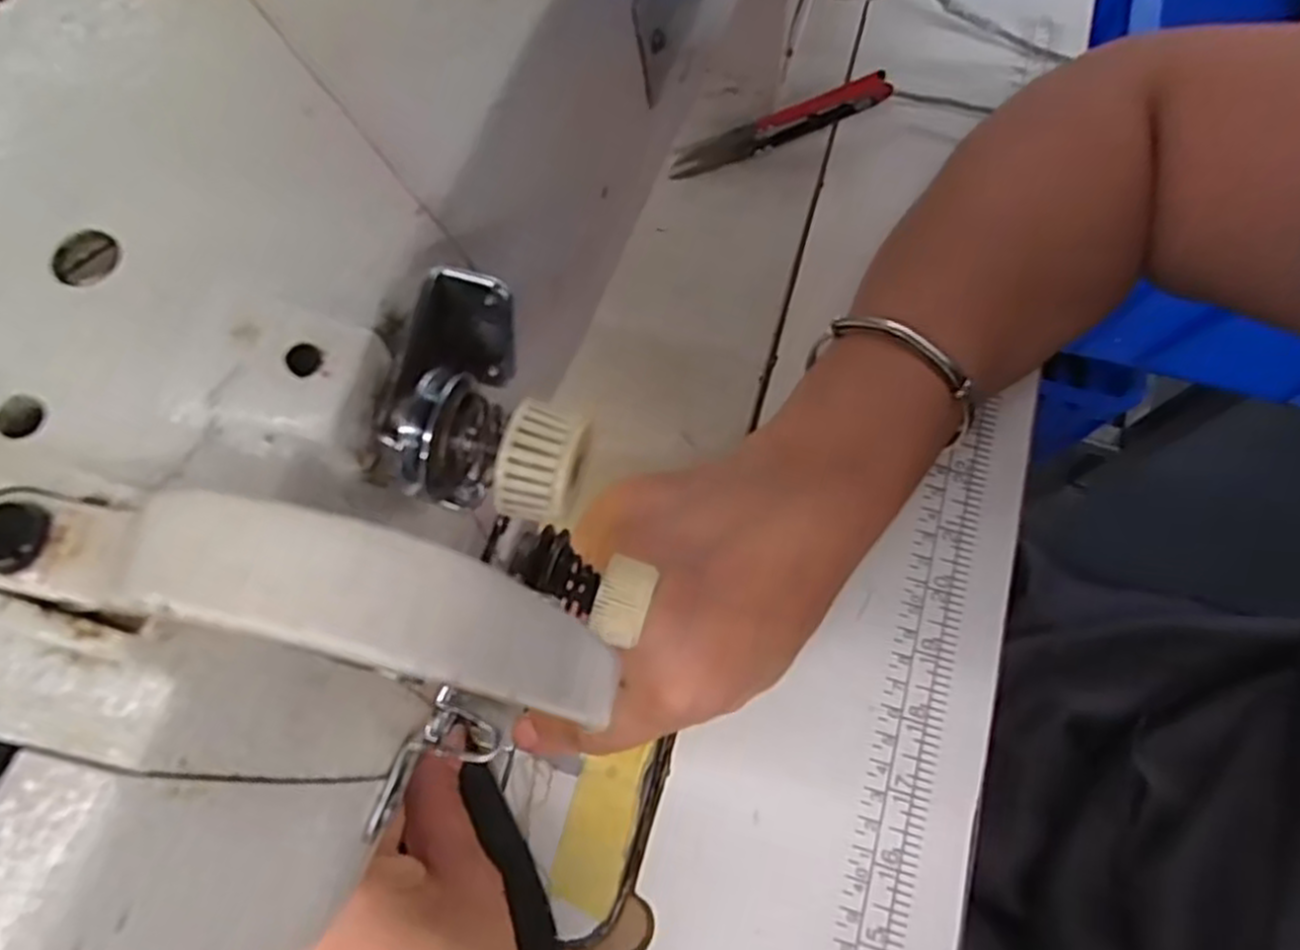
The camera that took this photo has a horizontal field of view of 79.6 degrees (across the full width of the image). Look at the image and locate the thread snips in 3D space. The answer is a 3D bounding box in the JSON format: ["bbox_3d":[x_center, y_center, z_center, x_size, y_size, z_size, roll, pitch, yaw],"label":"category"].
[{"bbox_3d":[0.060,-0.161,0.360,0.103,0.020,0.009,-20,73,5],"label":"thread snips"}]

